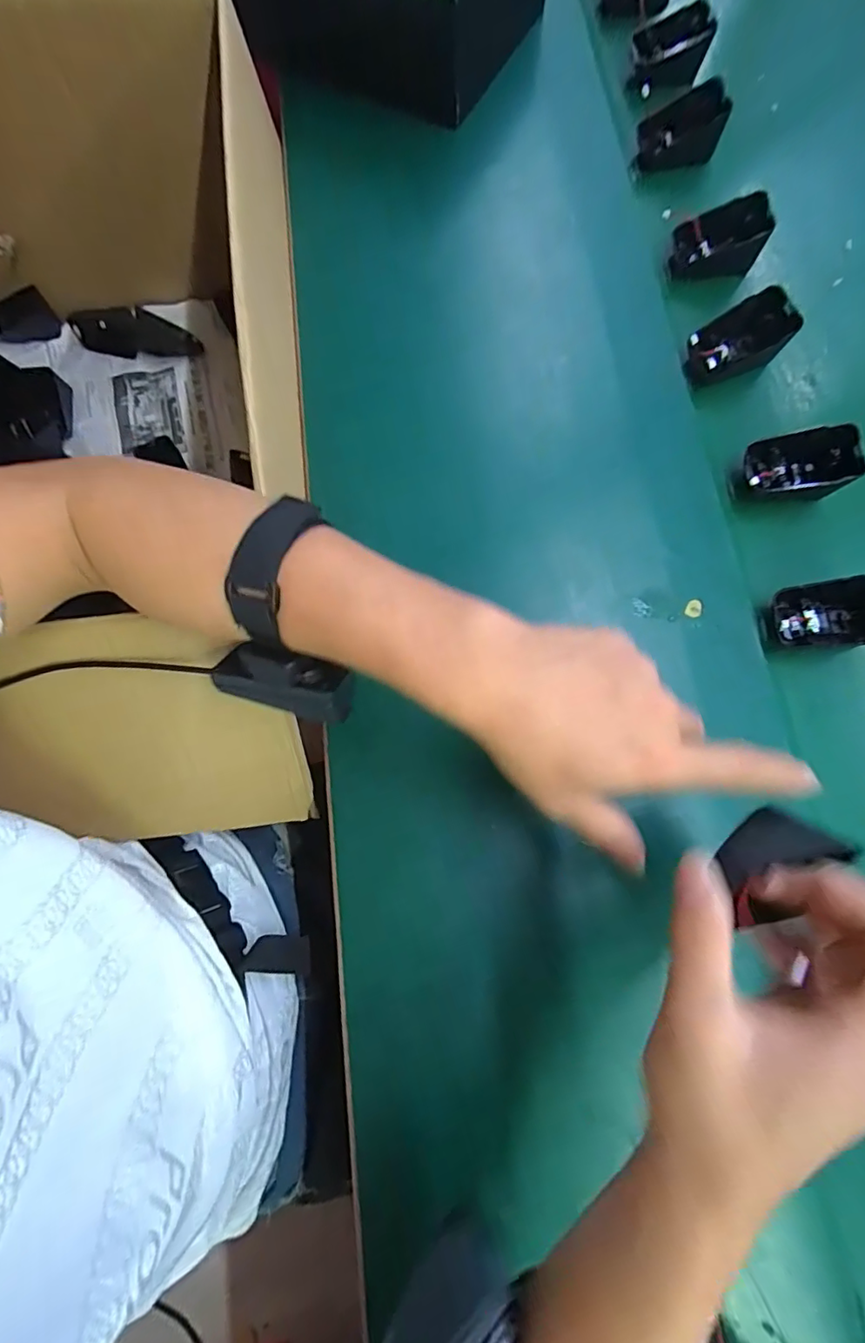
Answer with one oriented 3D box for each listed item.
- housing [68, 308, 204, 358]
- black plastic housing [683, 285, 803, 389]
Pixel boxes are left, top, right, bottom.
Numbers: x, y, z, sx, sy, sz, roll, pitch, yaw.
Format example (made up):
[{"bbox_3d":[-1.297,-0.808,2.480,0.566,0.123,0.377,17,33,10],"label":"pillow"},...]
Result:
[{"bbox_3d":[-0.341,-0.387,0.605,0.145,0.041,0.032,7,75,0],"label":"housing"},{"bbox_3d":[0.234,-0.255,0.403,0.063,0.041,0.050,-18,76,-6],"label":"black plastic housing"}]

